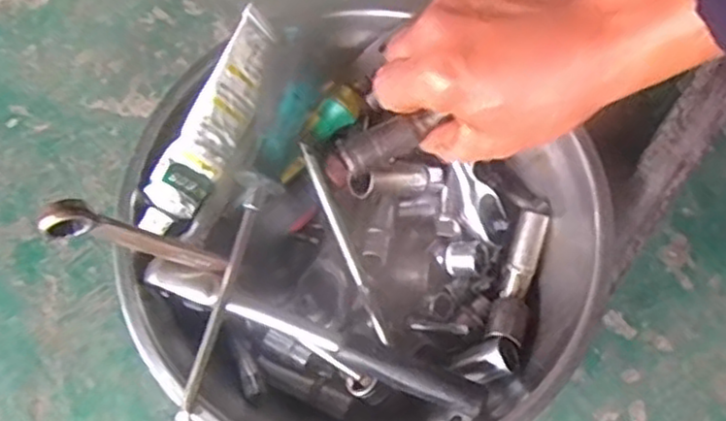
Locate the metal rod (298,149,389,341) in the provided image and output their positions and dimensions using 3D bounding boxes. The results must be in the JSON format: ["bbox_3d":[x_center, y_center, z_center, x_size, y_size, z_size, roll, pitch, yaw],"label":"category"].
[{"bbox_3d":[-0.011,0.020,0.419,0.007,0.011,0.124,-23,94,-7],"label":"metal rod"}]

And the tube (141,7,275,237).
[{"bbox_3d":[-0.087,-0.052,0.410,0.027,0.028,0.139,24,74,6],"label":"tube"}]

